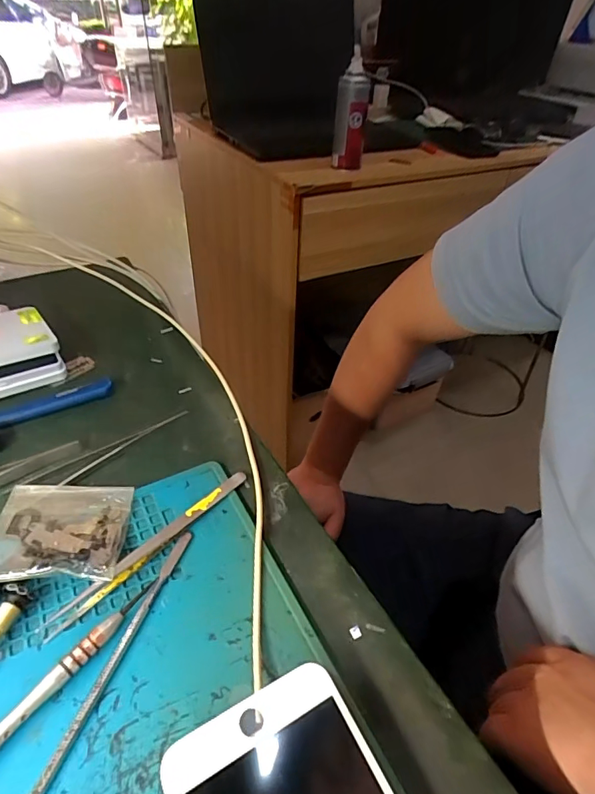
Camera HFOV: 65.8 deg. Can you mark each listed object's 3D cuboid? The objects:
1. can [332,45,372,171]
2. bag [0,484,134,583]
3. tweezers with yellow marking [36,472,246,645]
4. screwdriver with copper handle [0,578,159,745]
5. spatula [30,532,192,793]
[{"bbox_3d":[0.088,-0.458,0.749,0.052,0.160,0.064,5,41,2],"label":"can"},{"bbox_3d":[-0.134,0.075,0.260,0.067,0.020,0.064,-3,42,-7],"label":"bag"},{"bbox_3d":[-0.081,0.081,0.262,0.010,0.012,0.134,31,48,28],"label":"tweezers with yellow marking"},{"bbox_3d":[-0.110,0.128,0.209,0.009,0.012,0.115,26,46,24],"label":"screwdriver with copper handle"},{"bbox_3d":[-0.092,0.134,0.209,0.007,0.004,0.170,14,42,12],"label":"spatula"}]

